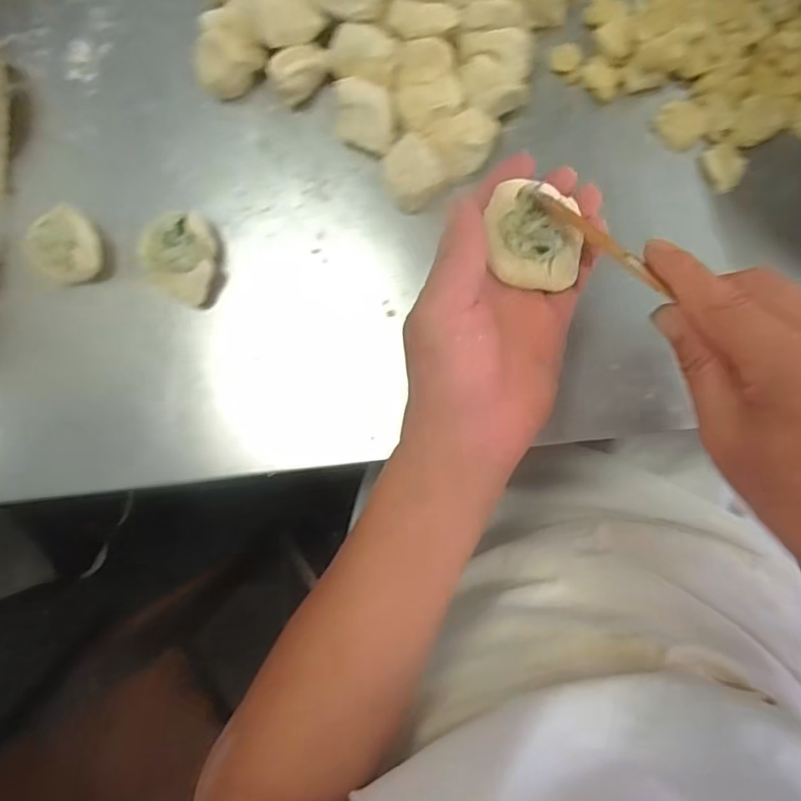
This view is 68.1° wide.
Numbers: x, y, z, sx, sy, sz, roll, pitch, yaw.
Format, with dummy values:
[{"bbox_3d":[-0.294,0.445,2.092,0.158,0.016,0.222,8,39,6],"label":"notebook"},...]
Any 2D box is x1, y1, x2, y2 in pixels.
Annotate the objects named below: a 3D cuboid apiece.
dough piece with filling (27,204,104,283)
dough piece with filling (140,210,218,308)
[{"bbox_3d":[-0.238,-0.110,0.420,0.044,0.017,0.054,-36,86,4],"label":"dough piece with filling"},{"bbox_3d":[-0.156,-0.102,0.413,0.053,0.024,0.060,15,90,6],"label":"dough piece with filling"}]

